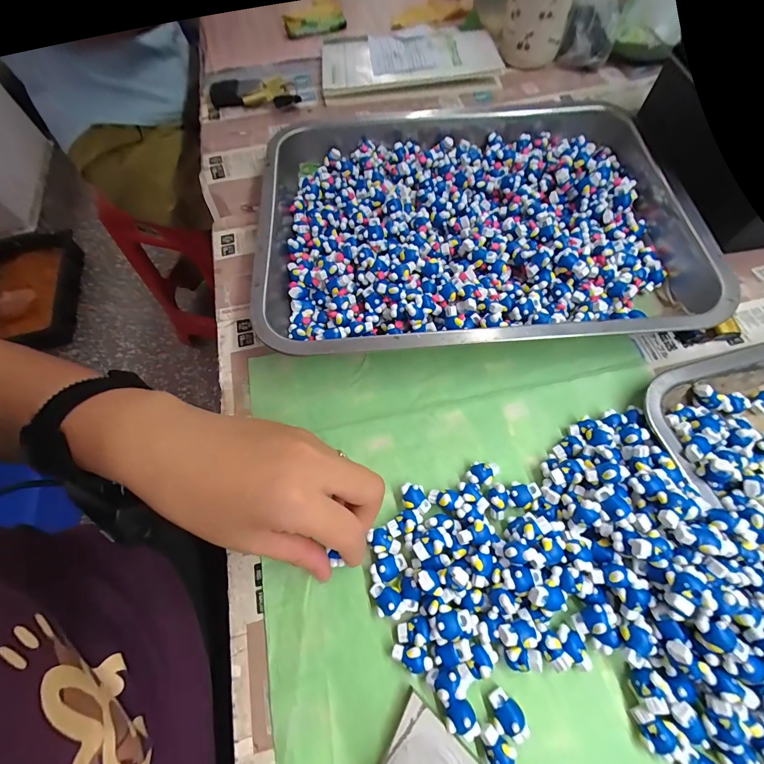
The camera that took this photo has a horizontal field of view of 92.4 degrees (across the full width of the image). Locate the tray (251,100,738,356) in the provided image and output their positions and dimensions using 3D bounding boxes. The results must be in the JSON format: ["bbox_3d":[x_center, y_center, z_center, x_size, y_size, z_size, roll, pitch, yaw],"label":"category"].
[{"bbox_3d":[0.072,-0.143,0.321,0.365,0.046,0.277,-5,64,1],"label":"tray"}]

